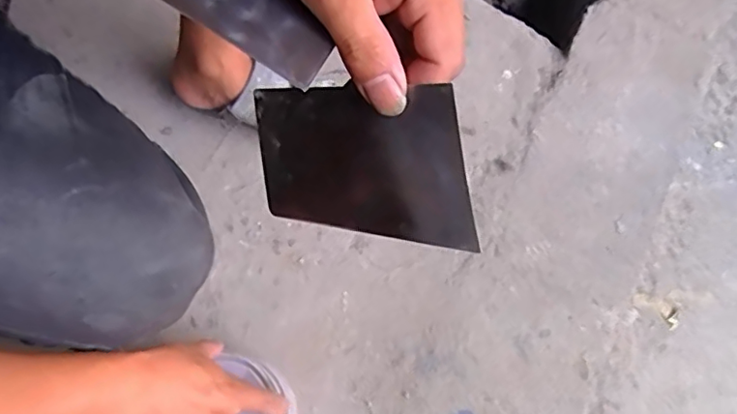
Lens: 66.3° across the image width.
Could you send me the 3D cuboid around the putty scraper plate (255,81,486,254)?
[{"bbox_3d":[-0.010,-0.022,0.283,0.130,0.007,0.073,7,110,38],"label":"putty scraper plate"}]

